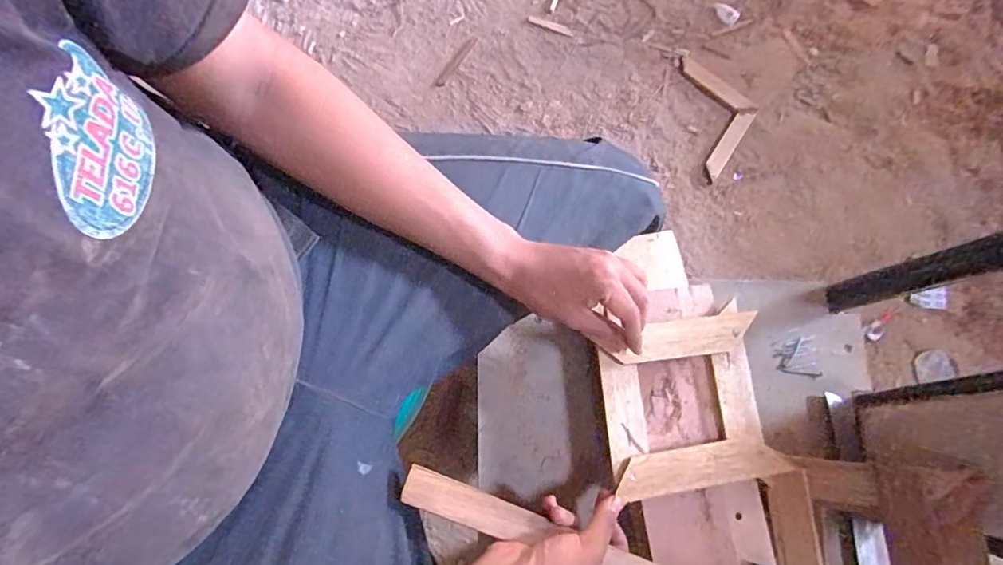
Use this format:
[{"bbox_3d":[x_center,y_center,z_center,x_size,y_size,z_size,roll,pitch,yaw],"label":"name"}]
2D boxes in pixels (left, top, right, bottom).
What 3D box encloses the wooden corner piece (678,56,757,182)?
[{"bbox_3d":[0.461,-0.352,1.072,0.120,0.013,0.283,-5,77,-4],"label":"wooden corner piece"}]

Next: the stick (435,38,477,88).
[{"bbox_3d":[-0.098,-0.478,1.131,0.020,0.009,0.141,32,78,7],"label":"stick"}]

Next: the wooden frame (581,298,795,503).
[{"bbox_3d":[0.171,0.111,0.483,0.151,0.015,0.152,-7,76,-3],"label":"wooden frame"}]

